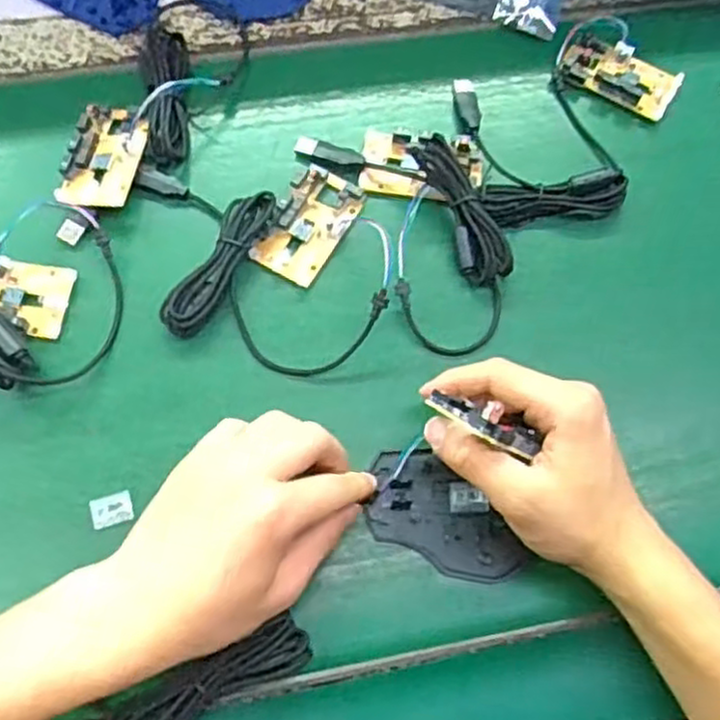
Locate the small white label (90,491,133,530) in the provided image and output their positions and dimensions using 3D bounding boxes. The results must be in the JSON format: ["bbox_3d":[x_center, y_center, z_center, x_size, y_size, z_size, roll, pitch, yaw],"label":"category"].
[{"bbox_3d":[-0.135,0.081,0.406,0.021,0.004,0.018,-17,70,-8],"label":"small white label"}]

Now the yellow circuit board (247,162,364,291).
[{"bbox_3d":[-0.032,-0.085,0.470,0.045,0.009,0.076,26,71,7],"label":"yellow circuit board"}]

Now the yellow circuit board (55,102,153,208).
[{"bbox_3d":[-0.160,-0.127,0.473,0.046,0.021,0.074,7,70,0],"label":"yellow circuit board"}]

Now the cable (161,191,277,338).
[{"bbox_3d":[-0.086,-0.058,0.453,0.026,0.021,0.100,27,71,7],"label":"cable"}]

